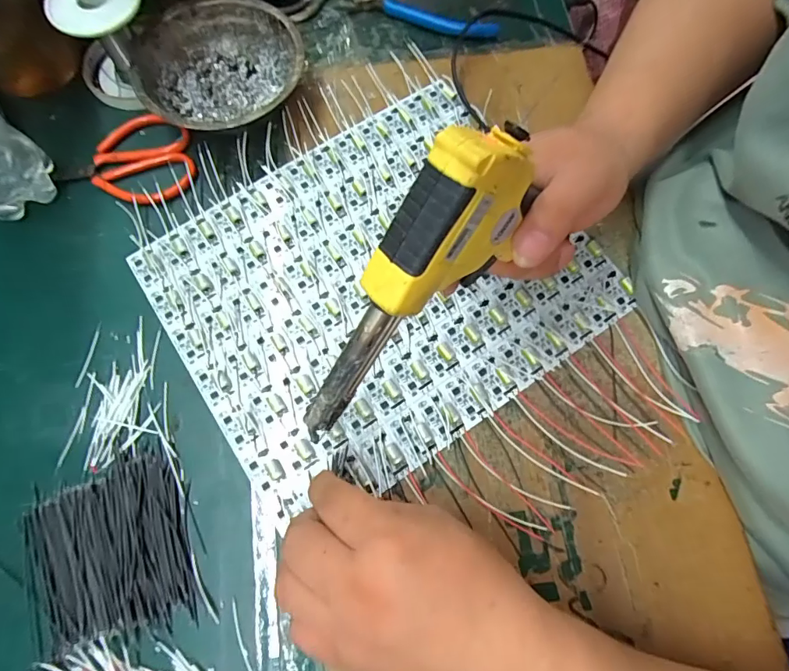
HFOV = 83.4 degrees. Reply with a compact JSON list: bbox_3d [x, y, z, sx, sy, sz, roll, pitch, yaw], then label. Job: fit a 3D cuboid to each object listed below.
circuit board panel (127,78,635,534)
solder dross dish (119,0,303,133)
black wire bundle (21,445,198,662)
[{"bbox_3d":[-0.014,-0.040,0.319,0.283,0.009,0.240,-33,76,-10],"label":"circuit board panel"},{"bbox_3d":[-0.137,-0.210,0.355,0.127,0.036,0.132,-37,77,-11],"label":"solder dross dish"},{"bbox_3d":[-0.176,0.129,0.267,0.093,0.011,0.097,-18,74,-6],"label":"black wire bundle"}]

